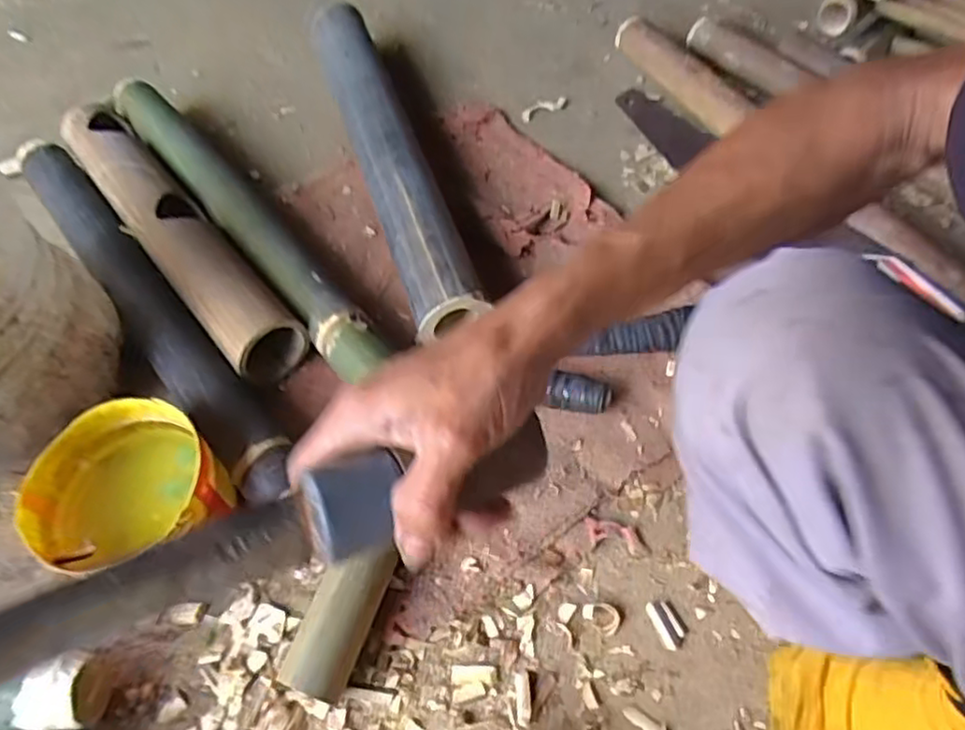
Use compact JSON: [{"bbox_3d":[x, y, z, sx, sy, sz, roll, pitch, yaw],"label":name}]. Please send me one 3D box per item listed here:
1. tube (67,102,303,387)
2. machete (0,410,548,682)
[{"bbox_3d":[-0.366,-0.161,0.820,0.080,0.091,0.502,-34,61,-21],"label":"tube"},{"bbox_3d":[-0.112,0.081,0.255,0.311,0.032,0.031,-19,57,-23],"label":"machete"}]

